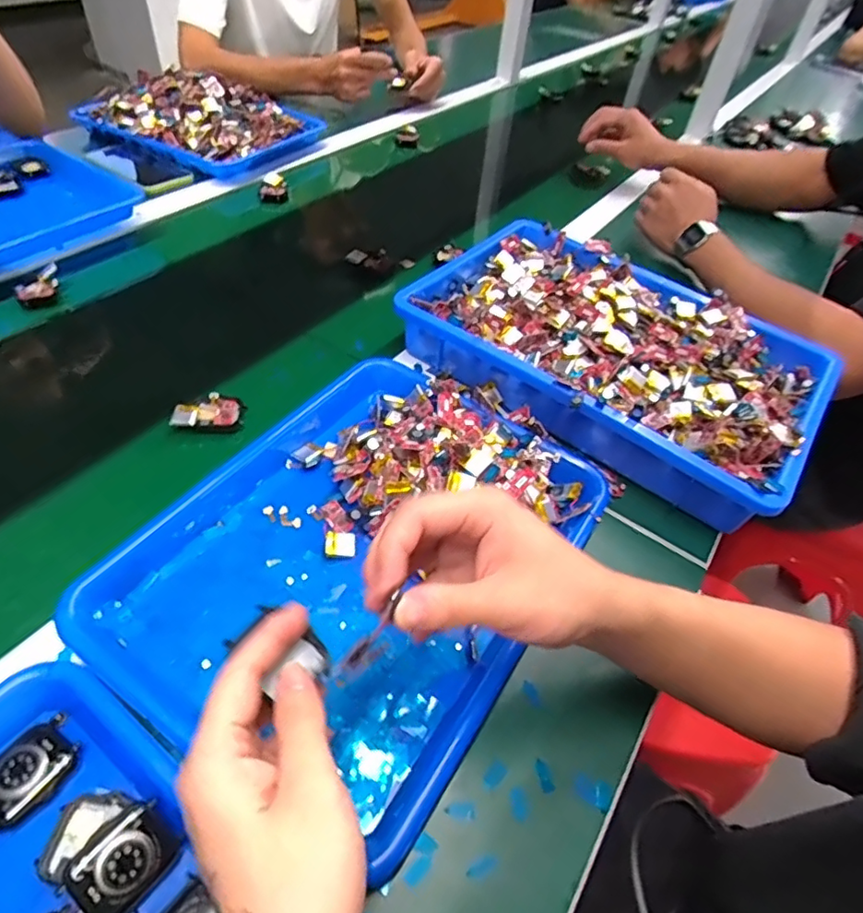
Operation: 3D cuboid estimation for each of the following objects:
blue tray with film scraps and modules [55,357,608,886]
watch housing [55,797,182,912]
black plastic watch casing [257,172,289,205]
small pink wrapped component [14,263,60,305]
[{"bbox_3d":[-0.046,0.057,0.399,0.257,0.038,0.321,30,51,17],"label":"blue tray with film scraps and modules"},{"bbox_3d":[-0.146,0.193,0.267,0.035,0.010,0.045,37,53,21],"label":"watch housing"},{"bbox_3d":[-0.224,-0.380,0.798,0.041,0.026,0.041,-6,50,-14],"label":"black plastic watch casing"},{"bbox_3d":[-0.411,-0.180,0.589,0.044,0.019,0.031,-23,56,-26],"label":"small pink wrapped component"}]

